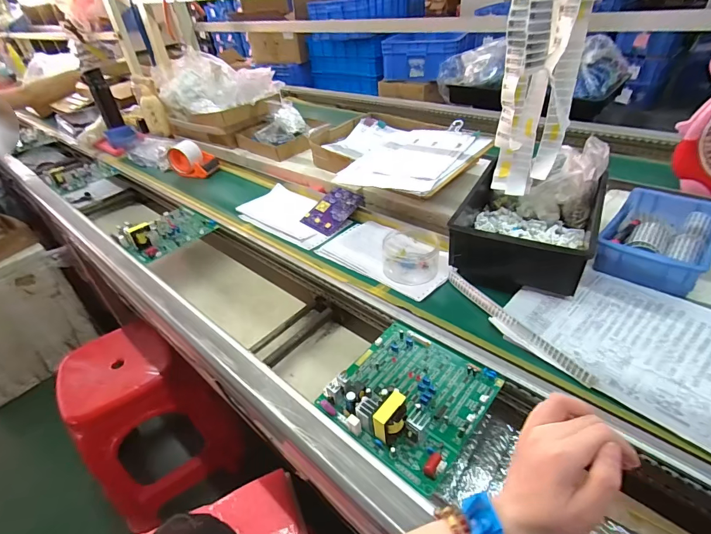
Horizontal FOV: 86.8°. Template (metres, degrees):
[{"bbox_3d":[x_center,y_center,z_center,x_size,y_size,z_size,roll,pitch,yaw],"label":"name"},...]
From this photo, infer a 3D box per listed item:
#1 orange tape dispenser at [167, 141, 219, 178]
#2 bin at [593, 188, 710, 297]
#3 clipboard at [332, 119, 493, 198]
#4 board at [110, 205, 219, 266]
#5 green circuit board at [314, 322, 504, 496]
[{"bbox_3d":[-0.479,-0.312,1.109,0.131,0.087,0.080,16,44,26],"label":"orange tape dispenser"},{"bbox_3d":[0.472,-0.049,0.586,0.133,0.058,0.206,28,50,36],"label":"bin"},{"bbox_3d":[0.134,-0.234,0.791,0.225,0.026,0.301,22,47,31],"label":"clipboard"},{"bbox_3d":[-0.441,-0.093,0.860,0.161,0.041,0.180,24,48,33],"label":"board"},{"bbox_3d":[0.065,0.146,0.479,0.186,0.046,0.182,24,48,33],"label":"green circuit board"}]

